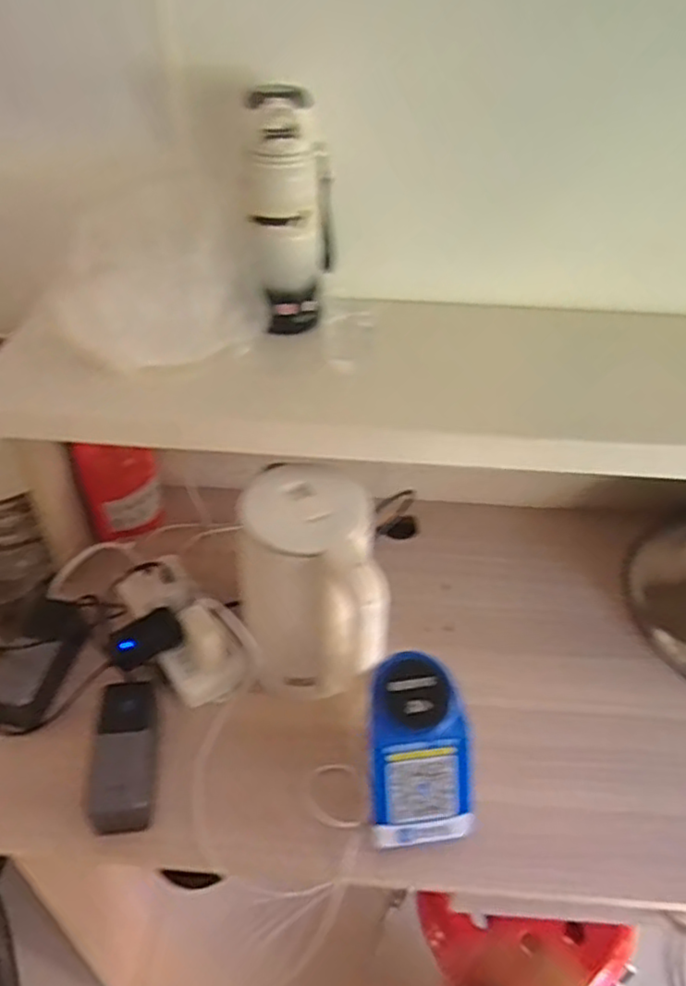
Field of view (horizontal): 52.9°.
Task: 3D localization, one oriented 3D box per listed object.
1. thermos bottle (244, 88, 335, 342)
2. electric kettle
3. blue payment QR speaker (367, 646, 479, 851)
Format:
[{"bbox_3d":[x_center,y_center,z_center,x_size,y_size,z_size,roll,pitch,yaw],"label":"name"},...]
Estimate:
[{"bbox_3d":[-0.051,-0.272,0.670,0.060,0.211,0.078,21,44,20],"label":"thermos bottle"},{"bbox_3d":[-0.034,0.109,0.684,0.118,0.226,0.153,-3,41,-6],"label":"electric kettle"},{"bbox_3d":[0.069,0.239,0.637,0.093,0.136,0.120,-3,41,-7],"label":"blue payment QR speaker"}]

